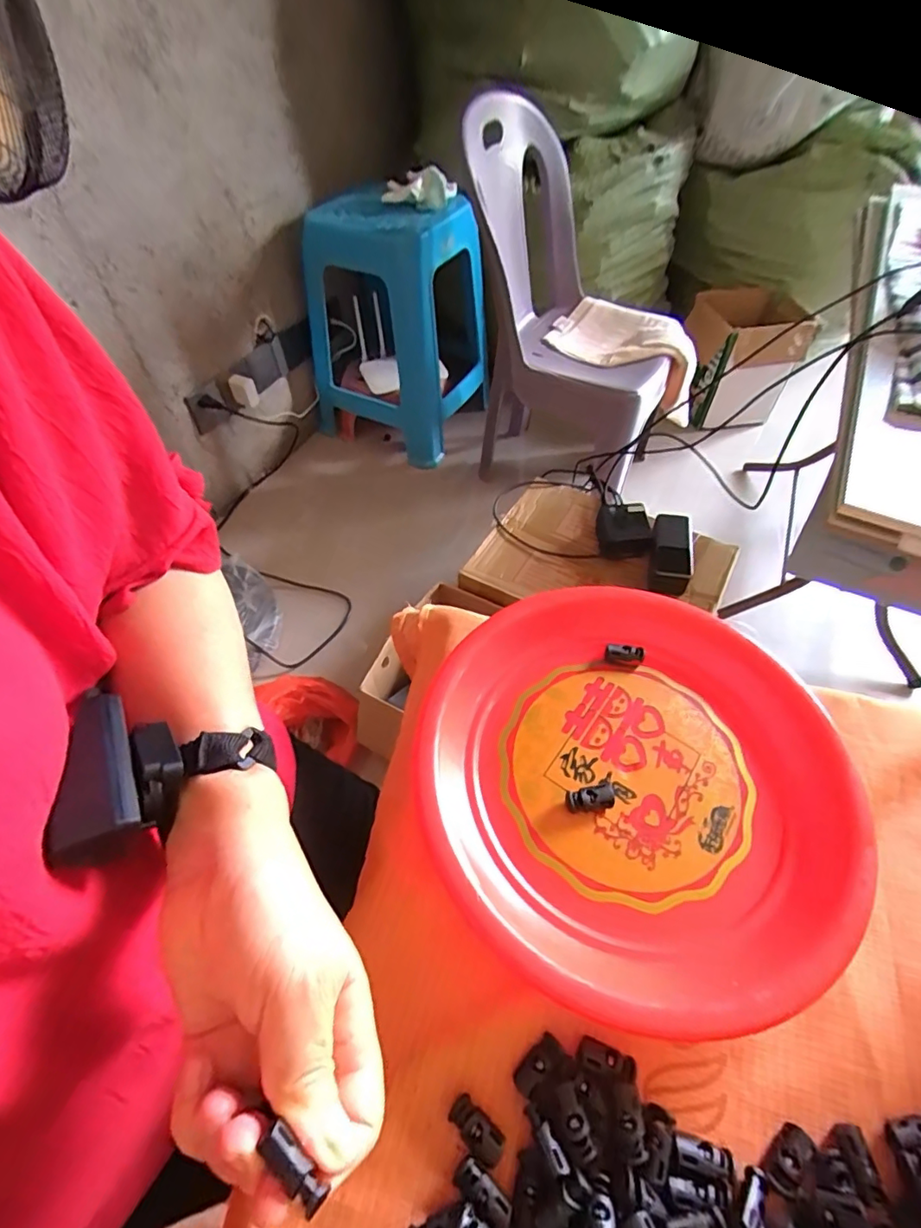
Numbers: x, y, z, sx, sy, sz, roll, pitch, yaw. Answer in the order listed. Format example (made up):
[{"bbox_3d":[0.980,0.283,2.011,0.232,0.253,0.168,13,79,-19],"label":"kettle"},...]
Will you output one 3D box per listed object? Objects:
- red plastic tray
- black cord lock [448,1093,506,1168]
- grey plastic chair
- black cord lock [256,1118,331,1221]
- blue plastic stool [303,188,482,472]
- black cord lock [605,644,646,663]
[{"bbox_3d":[0.107,0.094,0.328,0.253,0.033,0.241,-34,61,-21],"label":"red plastic tray"},{"bbox_3d":[0.007,0.240,0.250,0.026,0.007,0.014,33,61,22],"label":"black cord lock"},{"bbox_3d":[0.200,-0.521,1.047,0.388,0.643,0.368,18,56,14],"label":"grey plastic chair"},{"bbox_3d":[-0.056,0.185,0.179,0.027,0.007,0.009,34,62,23],"label":"black cord lock"},{"bbox_3d":[-0.135,-0.654,1.246,0.348,0.480,0.279,23,57,17],"label":"blue plastic stool"},{"bbox_3d":[0.120,0.029,0.390,0.028,0.006,0.011,6,55,5],"label":"black cord lock"}]

